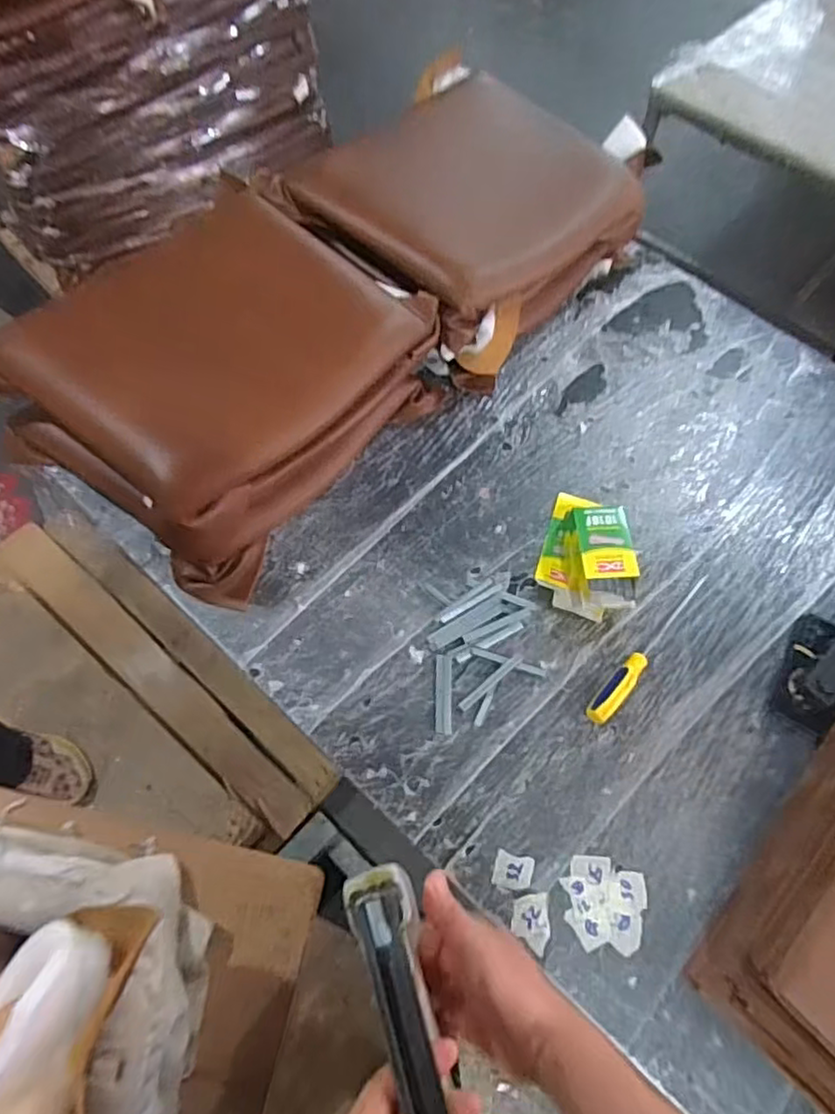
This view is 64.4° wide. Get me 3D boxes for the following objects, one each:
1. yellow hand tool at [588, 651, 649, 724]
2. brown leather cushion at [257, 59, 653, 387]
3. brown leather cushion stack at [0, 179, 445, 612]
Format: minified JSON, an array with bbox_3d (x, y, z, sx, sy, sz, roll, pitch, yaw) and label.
[{"bbox_3d":[0.266,0.173,0.882,0.031,0.026,0.111,41,68,16],"label":"yellow hand tool"},{"bbox_3d":[0.083,-0.604,1.155,0.468,0.206,0.520,36,67,14],"label":"brown leather cushion"},{"bbox_3d":[-0.281,-0.271,0.983,0.432,0.223,0.500,36,67,14],"label":"brown leather cushion stack"}]

